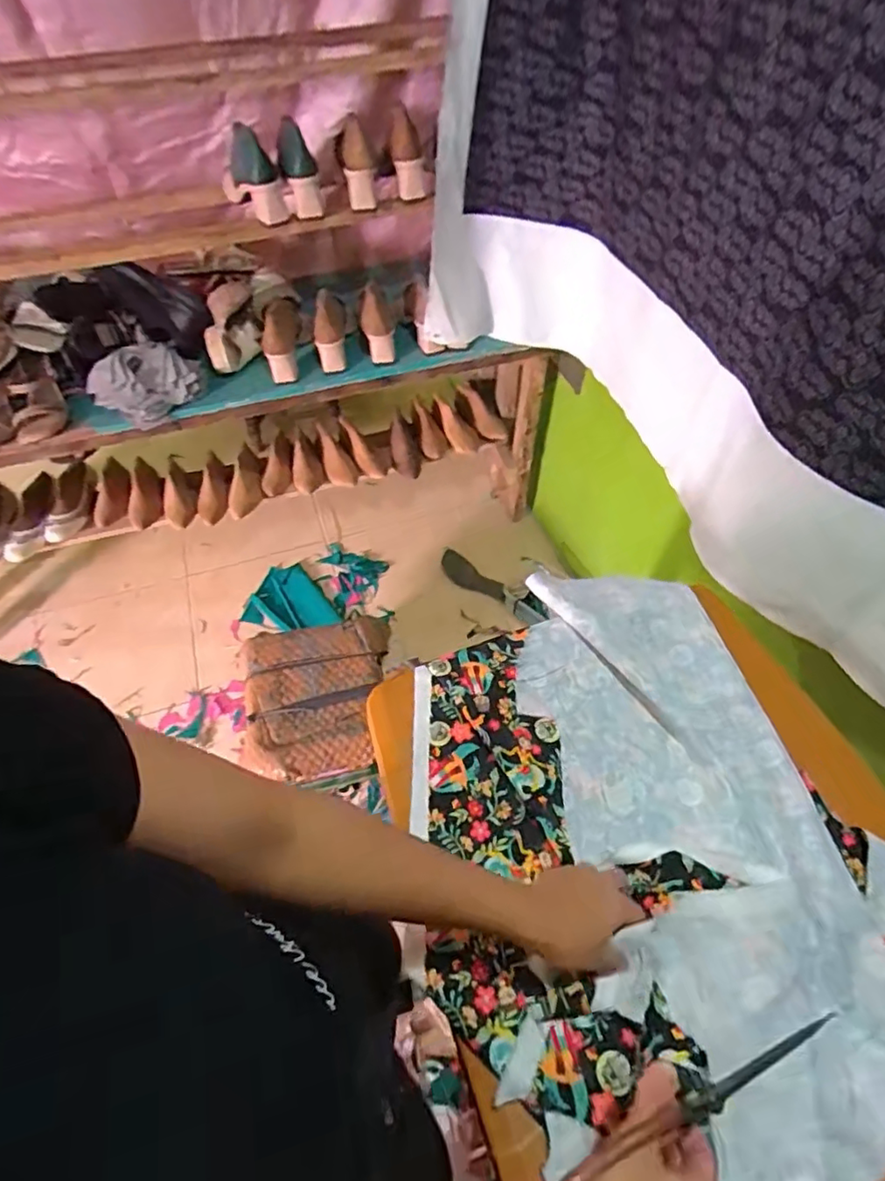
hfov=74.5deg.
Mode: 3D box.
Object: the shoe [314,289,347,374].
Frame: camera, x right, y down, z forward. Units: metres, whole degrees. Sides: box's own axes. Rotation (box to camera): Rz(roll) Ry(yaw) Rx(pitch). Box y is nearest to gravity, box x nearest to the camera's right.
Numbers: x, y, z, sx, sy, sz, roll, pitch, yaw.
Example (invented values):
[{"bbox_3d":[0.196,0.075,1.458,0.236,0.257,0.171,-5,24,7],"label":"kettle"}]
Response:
[{"bbox_3d":[-0.225,-0.512,1.139,0.055,0.156,0.067,1,13,1],"label":"shoe"}]

